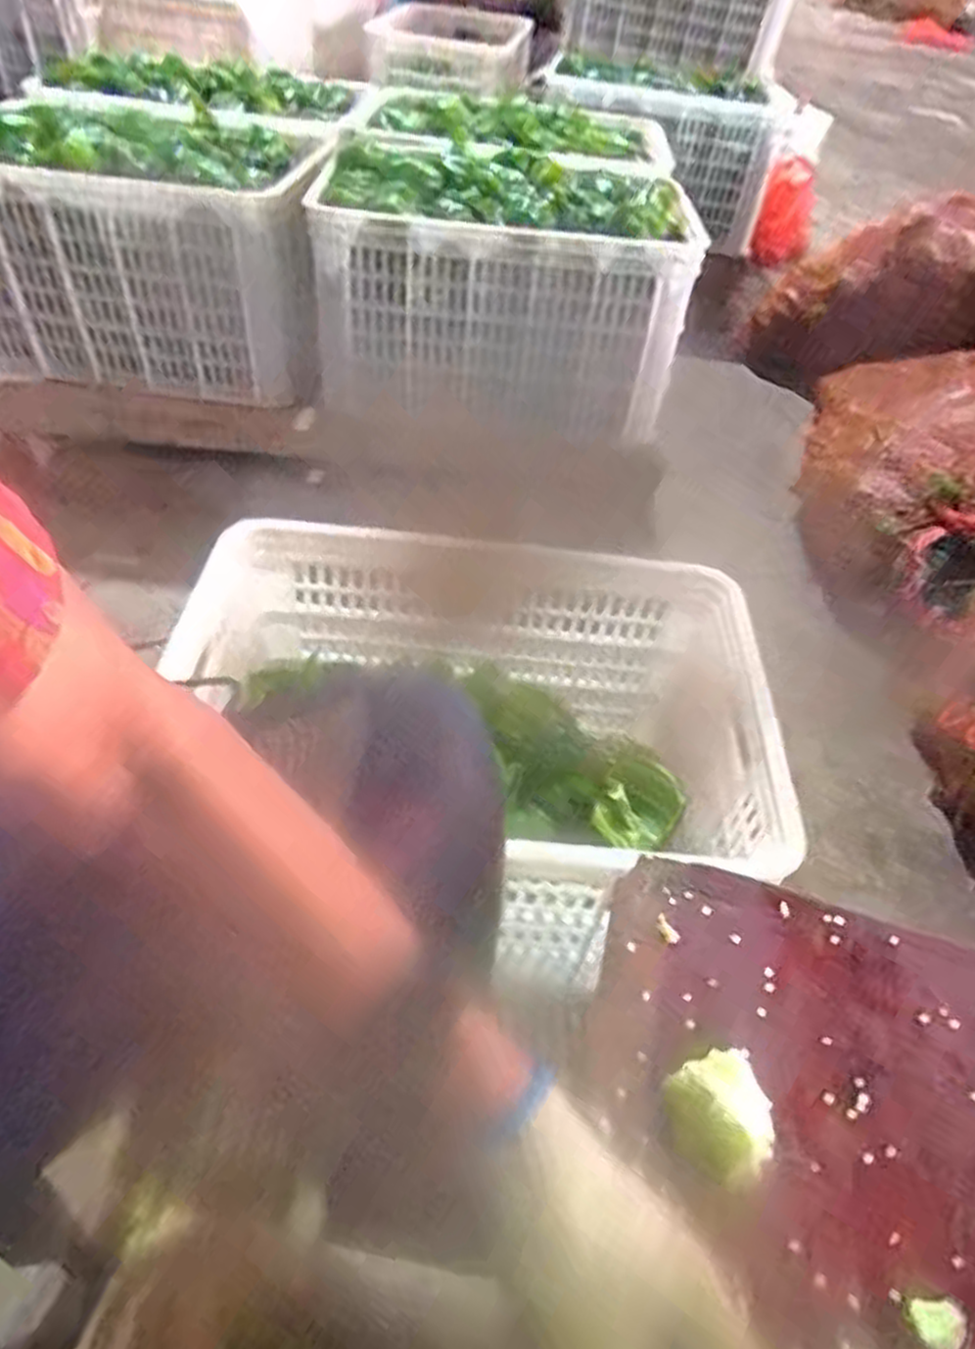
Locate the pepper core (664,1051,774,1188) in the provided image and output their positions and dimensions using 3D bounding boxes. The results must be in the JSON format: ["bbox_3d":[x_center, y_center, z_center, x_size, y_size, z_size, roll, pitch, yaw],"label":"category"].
[{"bbox_3d":[0.109,0.212,0.372,0.043,0.035,0.051,-10,50,-16],"label":"pepper core"}]

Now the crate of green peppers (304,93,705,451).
[{"bbox_3d":[0.027,-0.680,1.255,0.492,0.280,0.610,6,47,-1],"label":"crate of green peppers"}]

